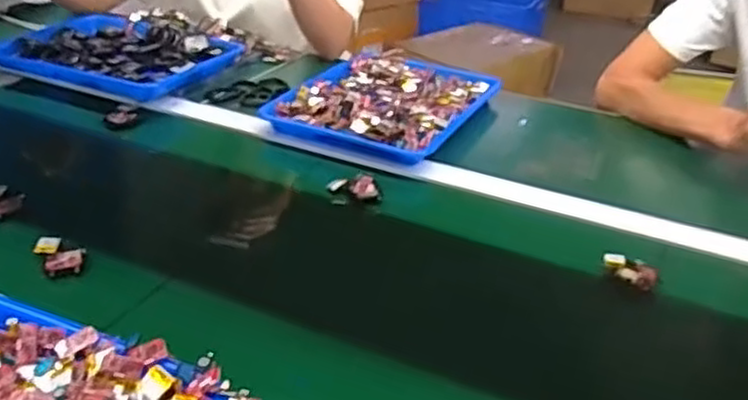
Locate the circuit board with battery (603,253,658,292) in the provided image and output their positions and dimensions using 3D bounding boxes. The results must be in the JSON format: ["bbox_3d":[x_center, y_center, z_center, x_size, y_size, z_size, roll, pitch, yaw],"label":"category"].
[{"bbox_3d":[0.254,0.070,0.713,0.024,0.016,0.054,-23,39,-36],"label":"circuit board with battery"}]

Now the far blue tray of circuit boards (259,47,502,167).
[{"bbox_3d":[0.023,-0.150,1.040,0.247,0.034,0.302,17,34,23],"label":"far blue tray of circuit boards"}]

